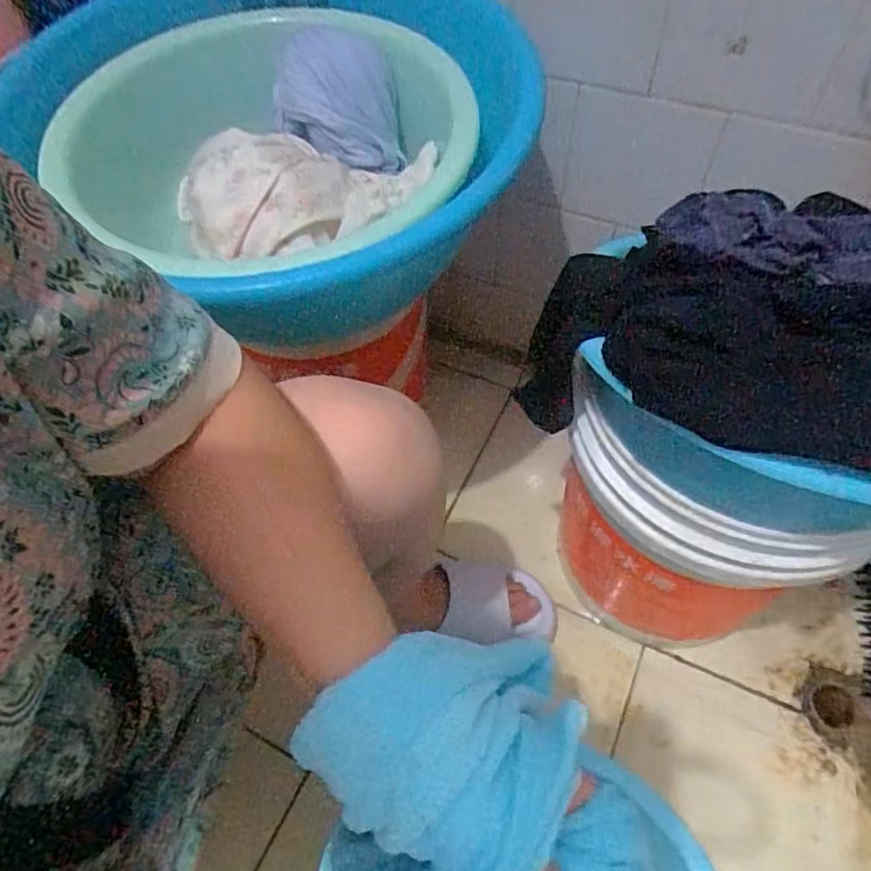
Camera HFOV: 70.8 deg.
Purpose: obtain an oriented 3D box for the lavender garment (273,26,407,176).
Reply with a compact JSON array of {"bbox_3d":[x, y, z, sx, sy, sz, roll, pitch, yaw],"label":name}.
[{"bbox_3d":[-0.087,-0.316,0.579,0.138,0.076,0.092,20,59,16],"label":"lavender garment"}]

